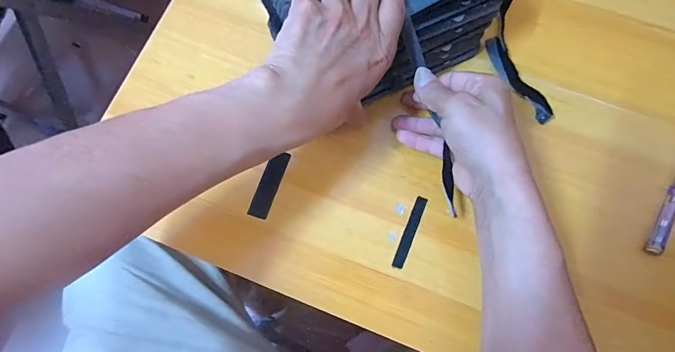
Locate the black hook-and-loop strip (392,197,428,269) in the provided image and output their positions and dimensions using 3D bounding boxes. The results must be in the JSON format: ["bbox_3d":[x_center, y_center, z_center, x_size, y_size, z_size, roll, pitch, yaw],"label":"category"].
[{"bbox_3d":[0.069,0.054,0.361,0.011,0.004,0.070,22,79,6],"label":"black hook-and-loop strip"}]

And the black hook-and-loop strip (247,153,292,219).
[{"bbox_3d":[-0.067,0.010,0.371,0.019,0.004,0.064,19,79,5],"label":"black hook-and-loop strip"}]

